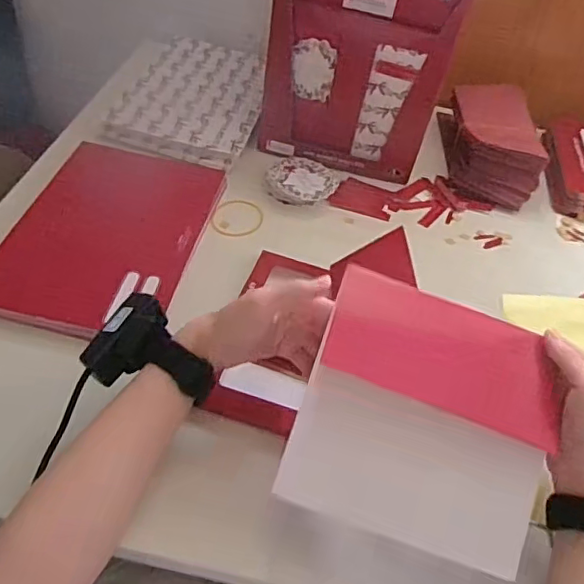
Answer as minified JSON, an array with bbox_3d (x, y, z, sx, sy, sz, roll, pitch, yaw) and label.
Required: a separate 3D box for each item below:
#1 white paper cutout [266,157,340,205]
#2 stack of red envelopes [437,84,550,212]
[{"bbox_3d":[0.011,-0.134,0.695,0.082,0.025,0.079,4,44,-4],"label":"white paper cutout"},{"bbox_3d":[0.267,-0.207,0.776,0.107,0.075,0.195,5,44,-3],"label":"stack of red envelopes"}]

